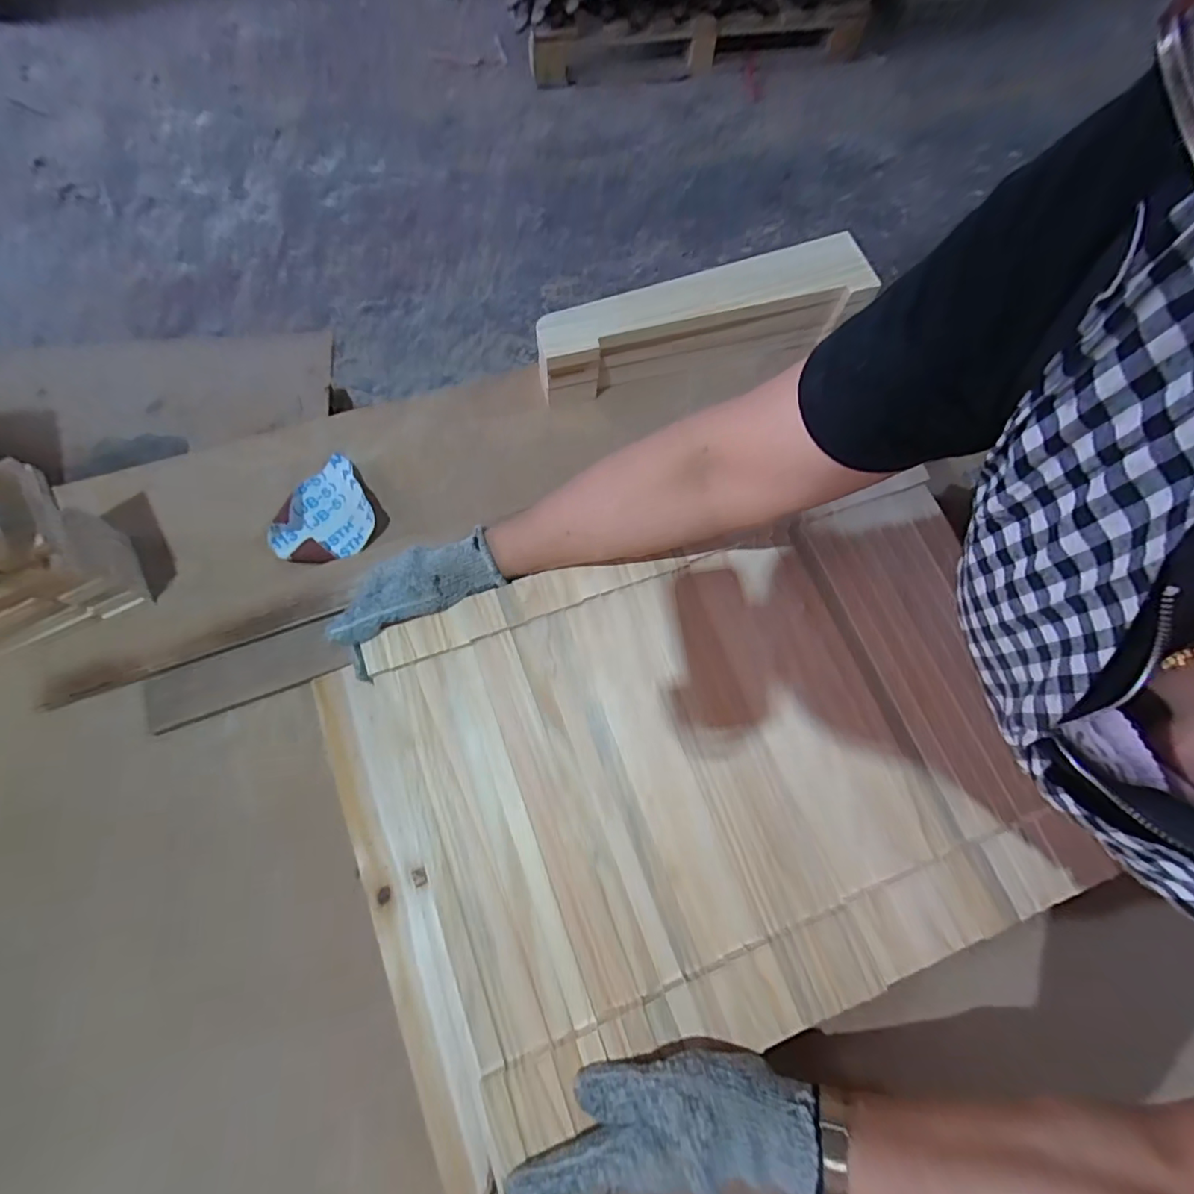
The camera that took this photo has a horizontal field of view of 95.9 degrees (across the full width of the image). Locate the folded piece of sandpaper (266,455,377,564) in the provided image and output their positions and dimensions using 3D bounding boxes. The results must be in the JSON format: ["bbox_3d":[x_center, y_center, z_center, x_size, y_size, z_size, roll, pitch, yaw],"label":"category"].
[{"bbox_3d":[-0.264,-0.078,0.509,0.094,0.024,0.100,-1,71,2],"label":"folded piece of sandpaper"}]

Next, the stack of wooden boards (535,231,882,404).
[{"bbox_3d":[0.111,-0.283,0.559,0.352,0.082,0.068,-16,66,-5],"label":"stack of wooden boards"}]

